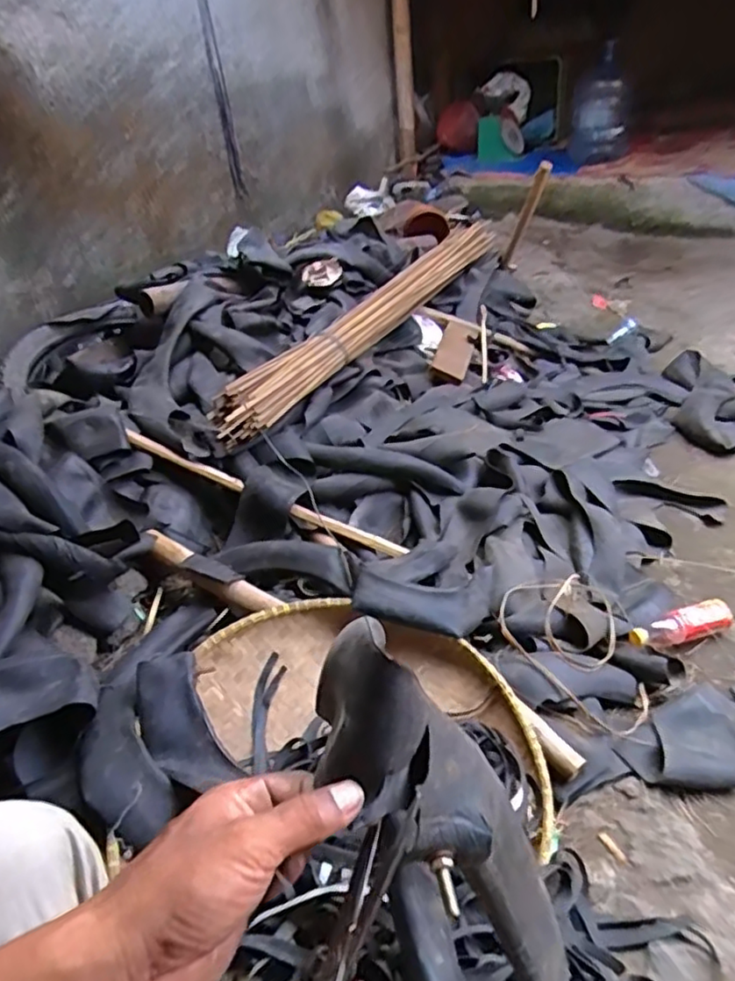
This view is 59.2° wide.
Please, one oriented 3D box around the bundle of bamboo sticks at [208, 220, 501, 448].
[{"bbox_3d":[0.030,-0.453,1.661,0.109,0.096,1.218,17,42,30],"label":"bundle of bamboo sticks"}]

